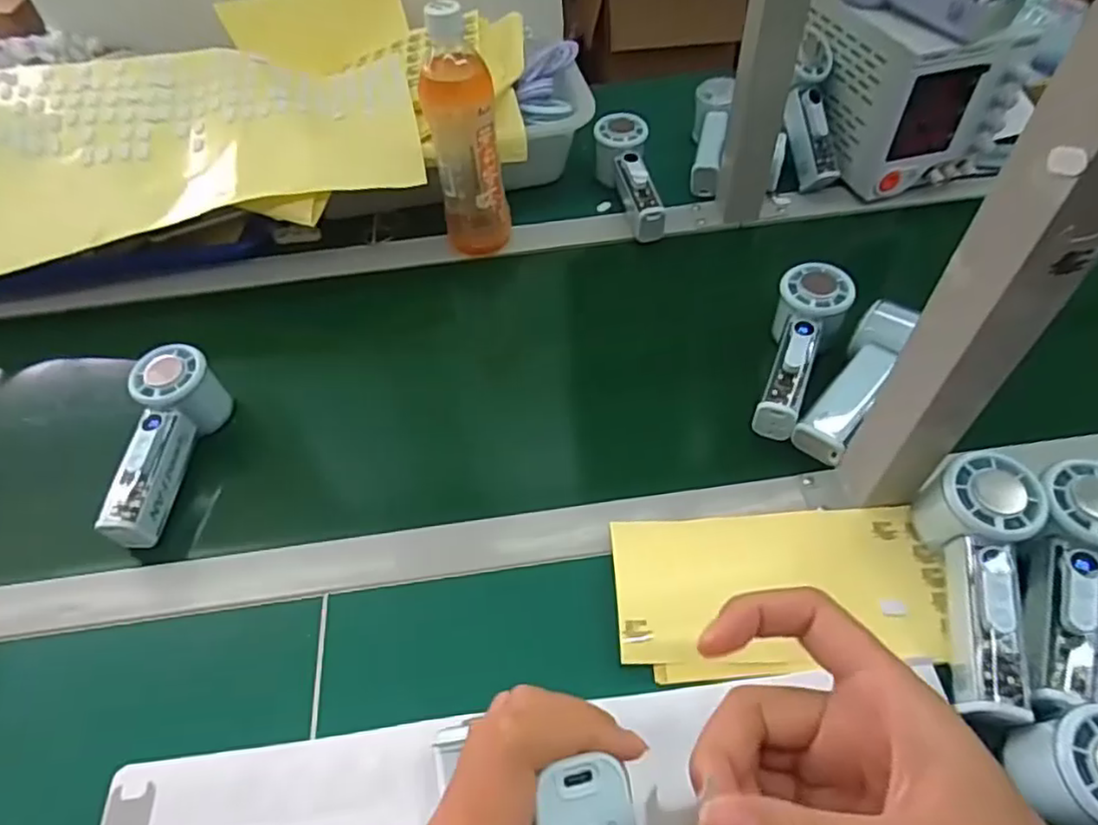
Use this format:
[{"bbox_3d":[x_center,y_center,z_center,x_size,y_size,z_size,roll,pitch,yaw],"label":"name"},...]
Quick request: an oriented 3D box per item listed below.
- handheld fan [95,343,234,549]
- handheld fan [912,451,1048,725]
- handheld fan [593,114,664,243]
[{"bbox_3d":[-0.295,0.023,0.490,0.050,0.057,0.151,-3,52,0],"label":"handheld fan"},{"bbox_3d":[0.264,0.105,0.392,0.060,0.057,0.154,8,67,9],"label":"handheld fan"},{"bbox_3d":[0.088,-0.244,0.675,0.053,0.055,0.157,-11,68,-6],"label":"handheld fan"}]

